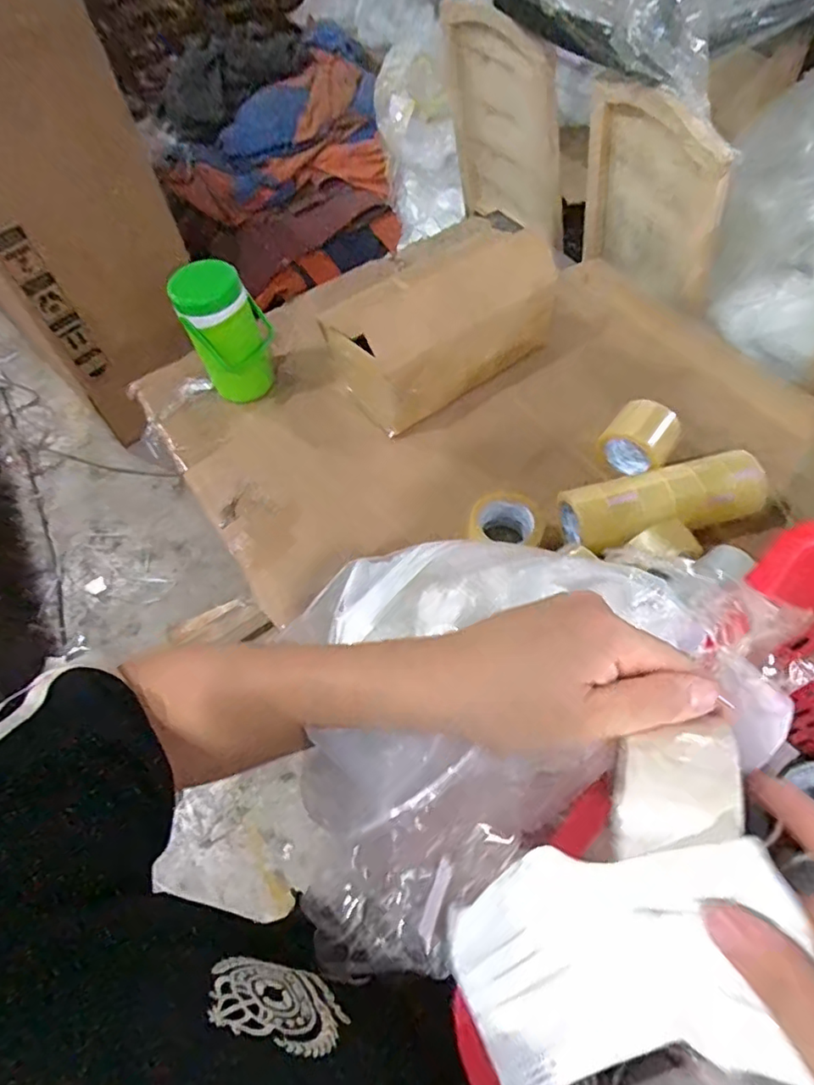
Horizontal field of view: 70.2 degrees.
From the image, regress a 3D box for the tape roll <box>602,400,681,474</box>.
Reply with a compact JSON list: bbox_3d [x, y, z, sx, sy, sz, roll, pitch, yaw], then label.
[{"bbox_3d":[0.382,-0.167,0.947,0.100,0.077,0.095,35,68,22],"label":"tape roll"}]

